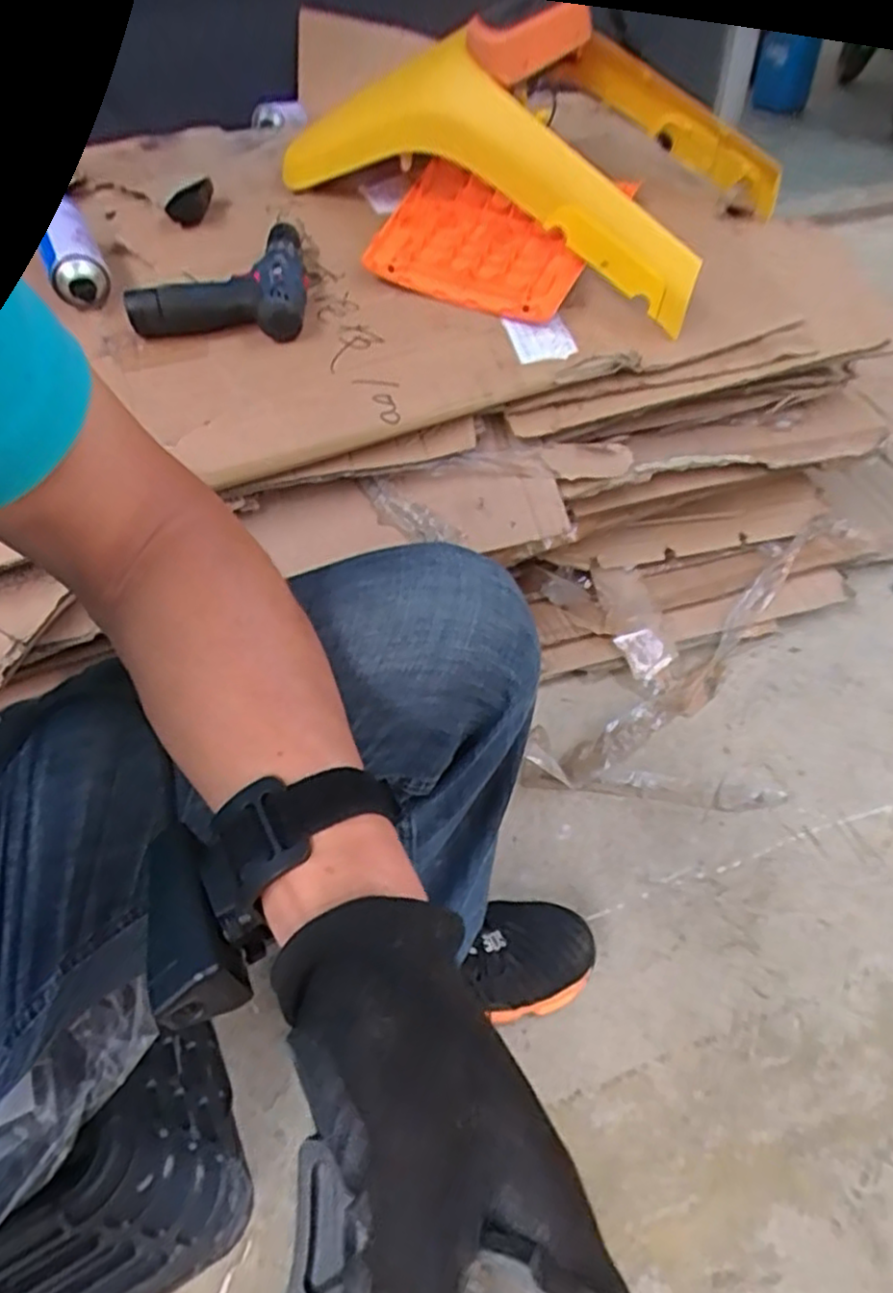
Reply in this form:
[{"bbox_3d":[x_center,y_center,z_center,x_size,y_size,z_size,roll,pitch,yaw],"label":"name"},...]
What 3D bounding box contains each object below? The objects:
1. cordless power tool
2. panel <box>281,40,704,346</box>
[{"bbox_3d":[-0.256,-0.419,0.822,0.189,0.063,0.157,-2,47,2],"label":"cordless power tool"},{"bbox_3d":[0.027,-0.580,0.869,0.600,0.209,0.079,31,57,27],"label":"panel"}]

